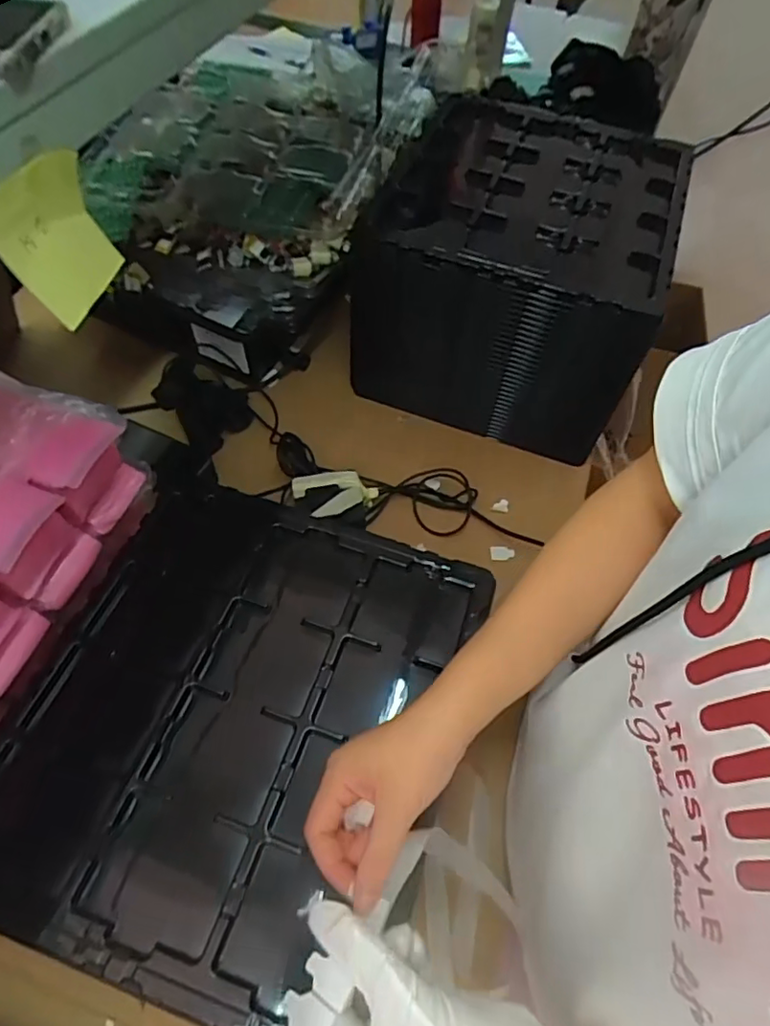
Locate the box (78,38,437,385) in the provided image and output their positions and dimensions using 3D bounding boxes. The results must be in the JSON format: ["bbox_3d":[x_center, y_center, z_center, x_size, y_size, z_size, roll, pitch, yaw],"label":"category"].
[{"bbox_3d":[-0.155,-0.458,0.834,0.358,0.233,0.517,18,58,7],"label":"box"}]

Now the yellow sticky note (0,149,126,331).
[{"bbox_3d":[-0.188,-0.160,0.333,0.024,0.070,0.074,15,58,5],"label":"yellow sticky note"}]

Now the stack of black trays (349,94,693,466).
[{"bbox_3d":[0.166,-0.316,0.773,0.334,0.255,0.347,17,58,6],"label":"stack of black trays"}]

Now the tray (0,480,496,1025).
[{"bbox_3d":[-0.123,0.152,0.471,0.318,0.018,0.371,19,58,7],"label":"tray"}]

